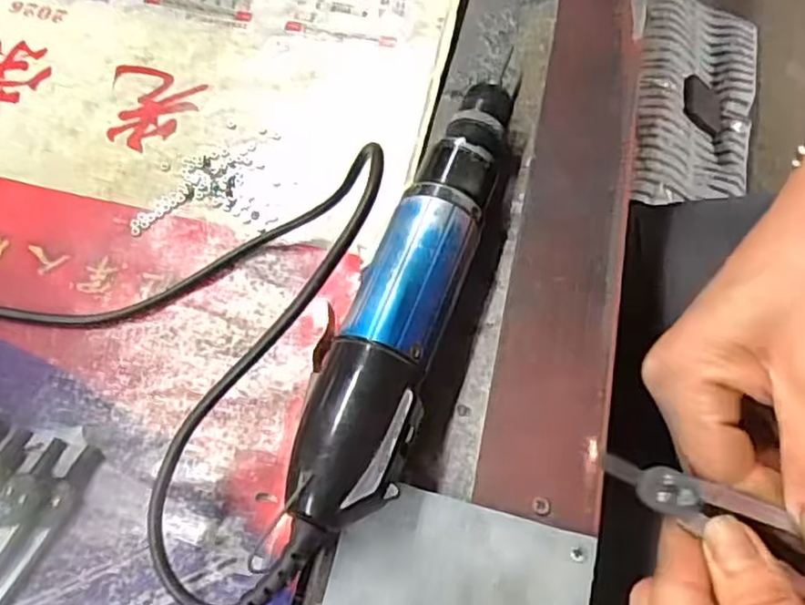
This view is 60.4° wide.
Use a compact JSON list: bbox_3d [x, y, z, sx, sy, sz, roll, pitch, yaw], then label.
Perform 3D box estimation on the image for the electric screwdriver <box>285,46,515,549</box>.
[{"bbox_3d":[0.005,-0.011,0.293,0.046,0.037,0.220,16,65,7],"label":"electric screwdriver"}]

